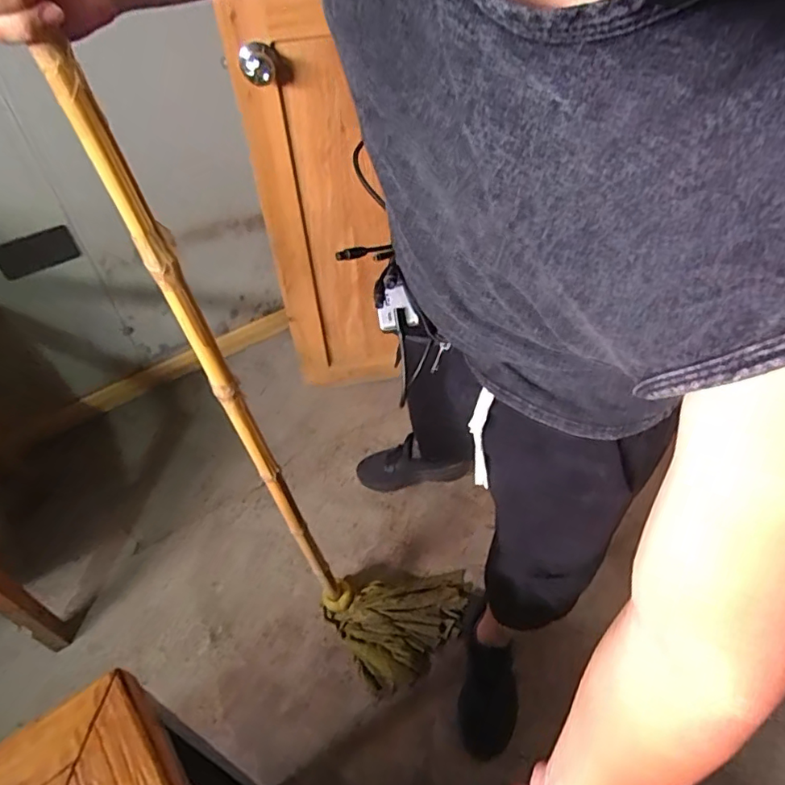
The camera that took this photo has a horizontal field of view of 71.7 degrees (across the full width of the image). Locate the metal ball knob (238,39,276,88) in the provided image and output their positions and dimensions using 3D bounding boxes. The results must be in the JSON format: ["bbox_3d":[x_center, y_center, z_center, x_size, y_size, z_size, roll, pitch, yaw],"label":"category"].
[{"bbox_3d":[-0.253,-0.616,1.019,0.066,0.060,0.061,-13,48,-8],"label":"metal ball knob"}]

